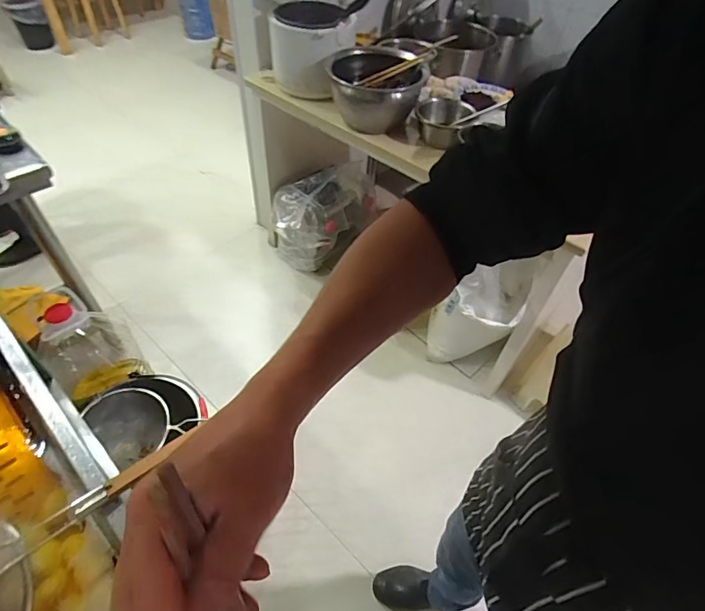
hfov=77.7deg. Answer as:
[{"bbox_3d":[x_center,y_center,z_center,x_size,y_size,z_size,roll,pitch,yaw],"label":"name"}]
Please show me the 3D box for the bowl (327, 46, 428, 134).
[{"bbox_3d":[0.074,-0.662,1.314,0.286,0.125,0.310,2,49,-3],"label":"bowl"}]

